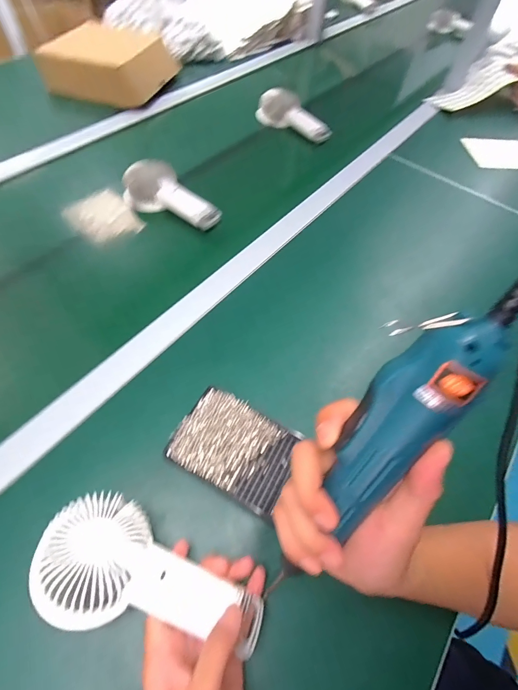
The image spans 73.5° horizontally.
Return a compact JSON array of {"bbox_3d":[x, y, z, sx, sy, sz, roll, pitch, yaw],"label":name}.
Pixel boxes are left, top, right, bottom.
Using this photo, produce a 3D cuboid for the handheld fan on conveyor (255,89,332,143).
[{"bbox_3d":[0.080,-0.497,0.754,0.186,0.046,0.068,34,61,16],"label":"handheld fan on conveyor"}]

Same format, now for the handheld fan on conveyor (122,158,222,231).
[{"bbox_3d":[-0.141,-0.244,0.577,0.176,0.065,0.066,26,60,11],"label":"handheld fan on conveyor"}]

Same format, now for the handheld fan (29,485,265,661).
[{"bbox_3d":[-0.082,0.182,0.269,0.179,0.028,0.082,25,59,-2],"label":"handheld fan"}]

